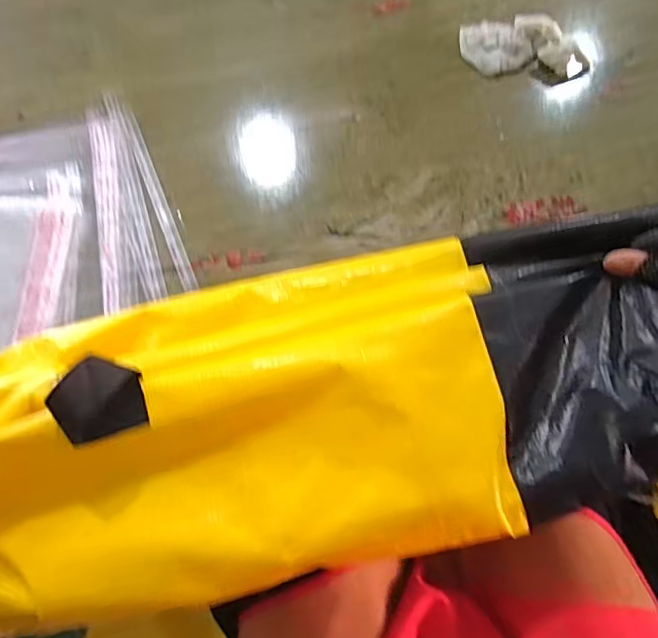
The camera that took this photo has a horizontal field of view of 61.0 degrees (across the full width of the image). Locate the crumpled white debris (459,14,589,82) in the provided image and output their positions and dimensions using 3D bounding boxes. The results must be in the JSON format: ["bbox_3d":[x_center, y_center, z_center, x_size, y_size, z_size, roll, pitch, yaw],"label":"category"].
[{"bbox_3d":[0.197,-0.277,0.561,0.124,0.032,0.062,9,72,3],"label":"crumpled white debris"}]

